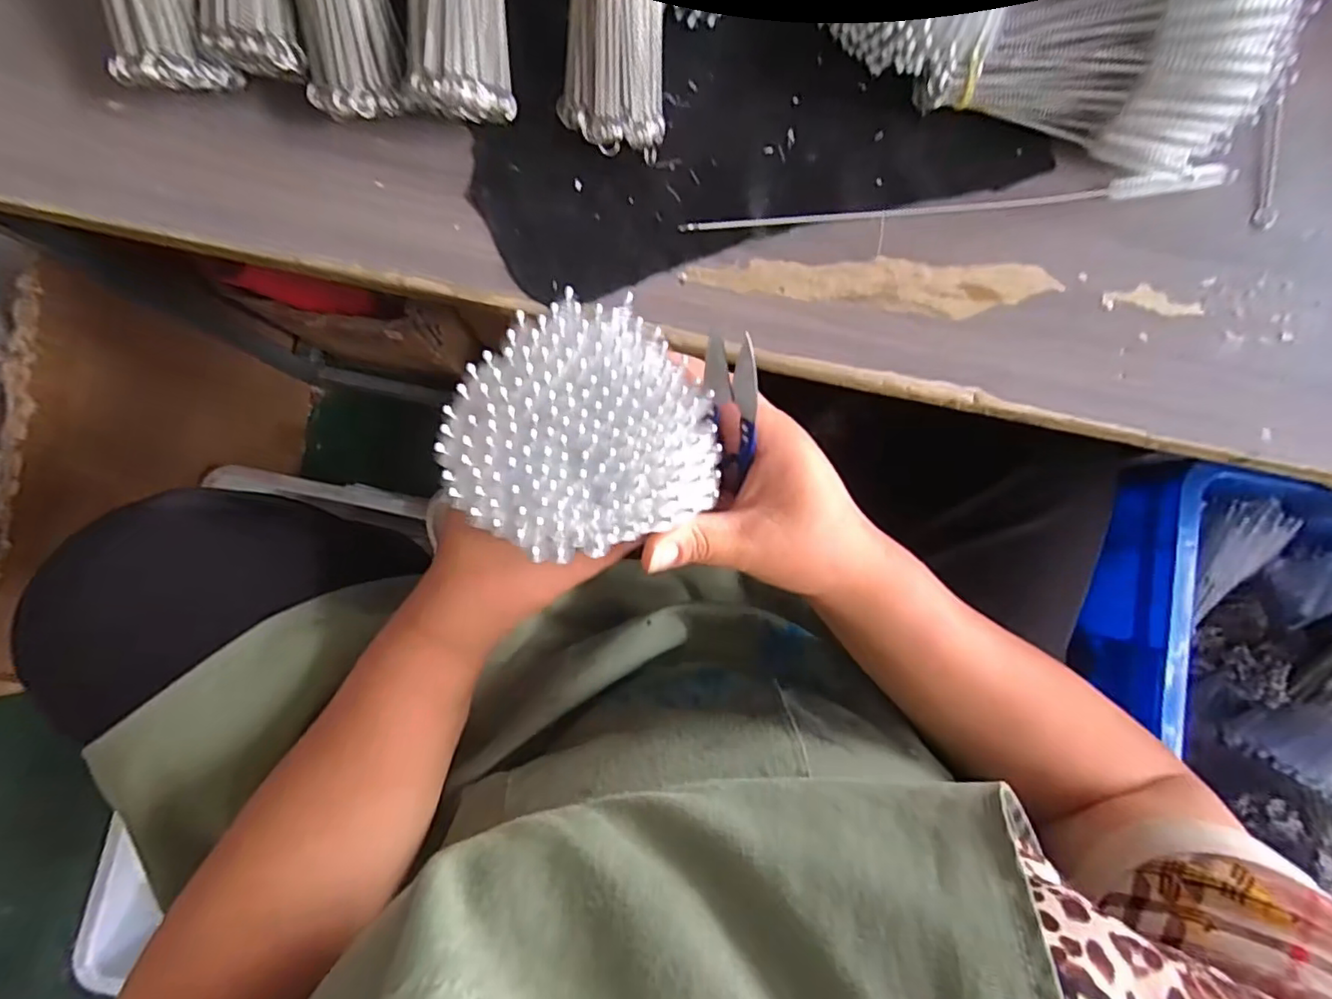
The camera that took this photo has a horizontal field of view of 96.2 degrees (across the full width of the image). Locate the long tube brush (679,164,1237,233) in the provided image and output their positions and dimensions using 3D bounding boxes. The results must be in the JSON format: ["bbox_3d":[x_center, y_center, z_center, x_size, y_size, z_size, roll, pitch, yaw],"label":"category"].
[{"bbox_3d":[0.152,-0.152,0.307,0.285,0.013,0.012,-7,87,-3],"label":"long tube brush"}]

